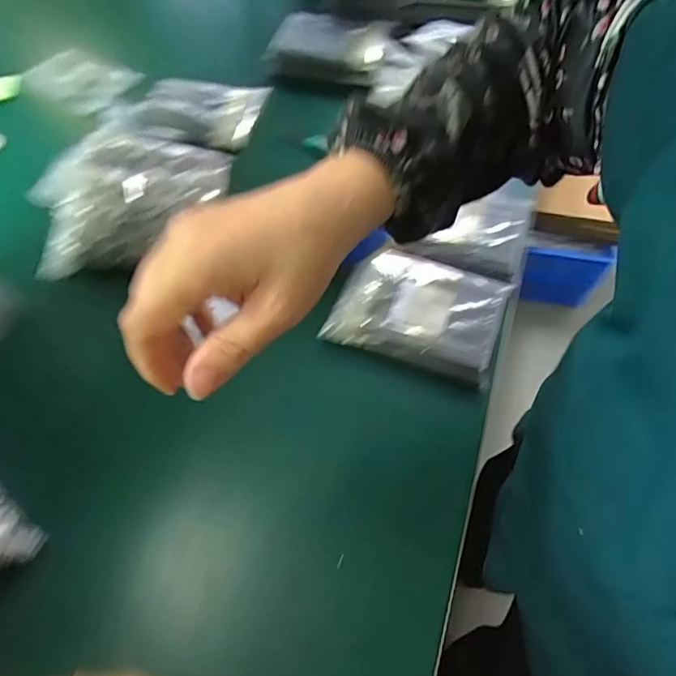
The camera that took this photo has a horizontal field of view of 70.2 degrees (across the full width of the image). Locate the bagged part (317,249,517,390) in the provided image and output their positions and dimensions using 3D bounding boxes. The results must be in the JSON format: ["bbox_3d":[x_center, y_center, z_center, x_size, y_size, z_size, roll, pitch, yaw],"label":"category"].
[{"bbox_3d":[0.096,-0.037,0.558,0.182,0.016,0.146,18,60,12],"label":"bagged part"}]

